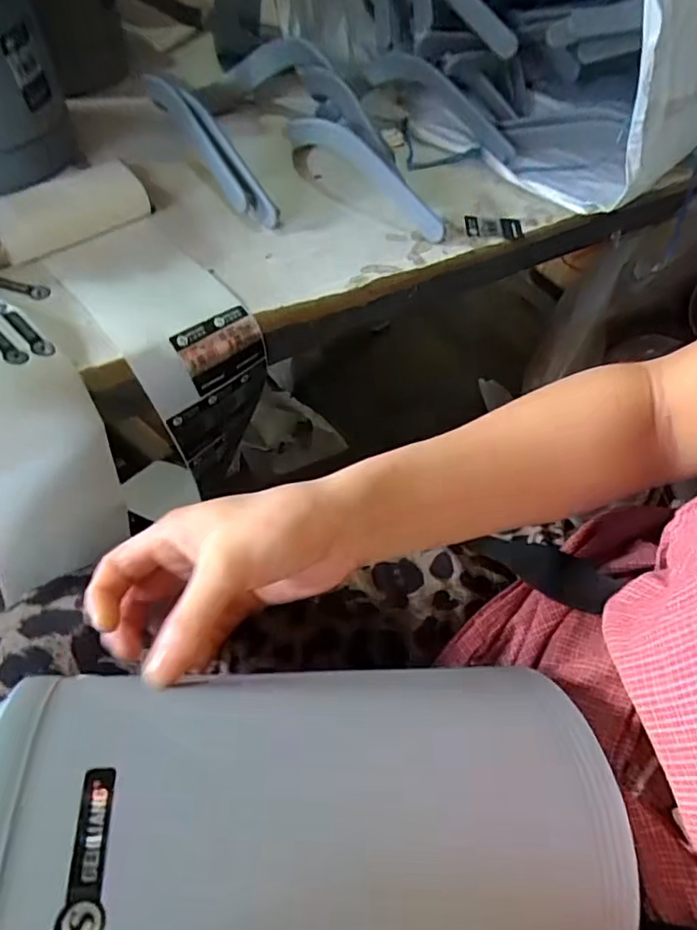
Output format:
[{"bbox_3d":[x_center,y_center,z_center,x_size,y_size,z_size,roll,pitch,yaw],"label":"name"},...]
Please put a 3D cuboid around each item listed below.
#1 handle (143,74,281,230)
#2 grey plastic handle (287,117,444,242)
[{"bbox_3d":[-0.122,-0.279,0.499,0.022,0.035,0.172,-38,88,-24],"label":"handle"},{"bbox_3d":[0.017,-0.261,0.508,0.171,0.047,0.016,38,61,-2],"label":"grey plastic handle"}]

